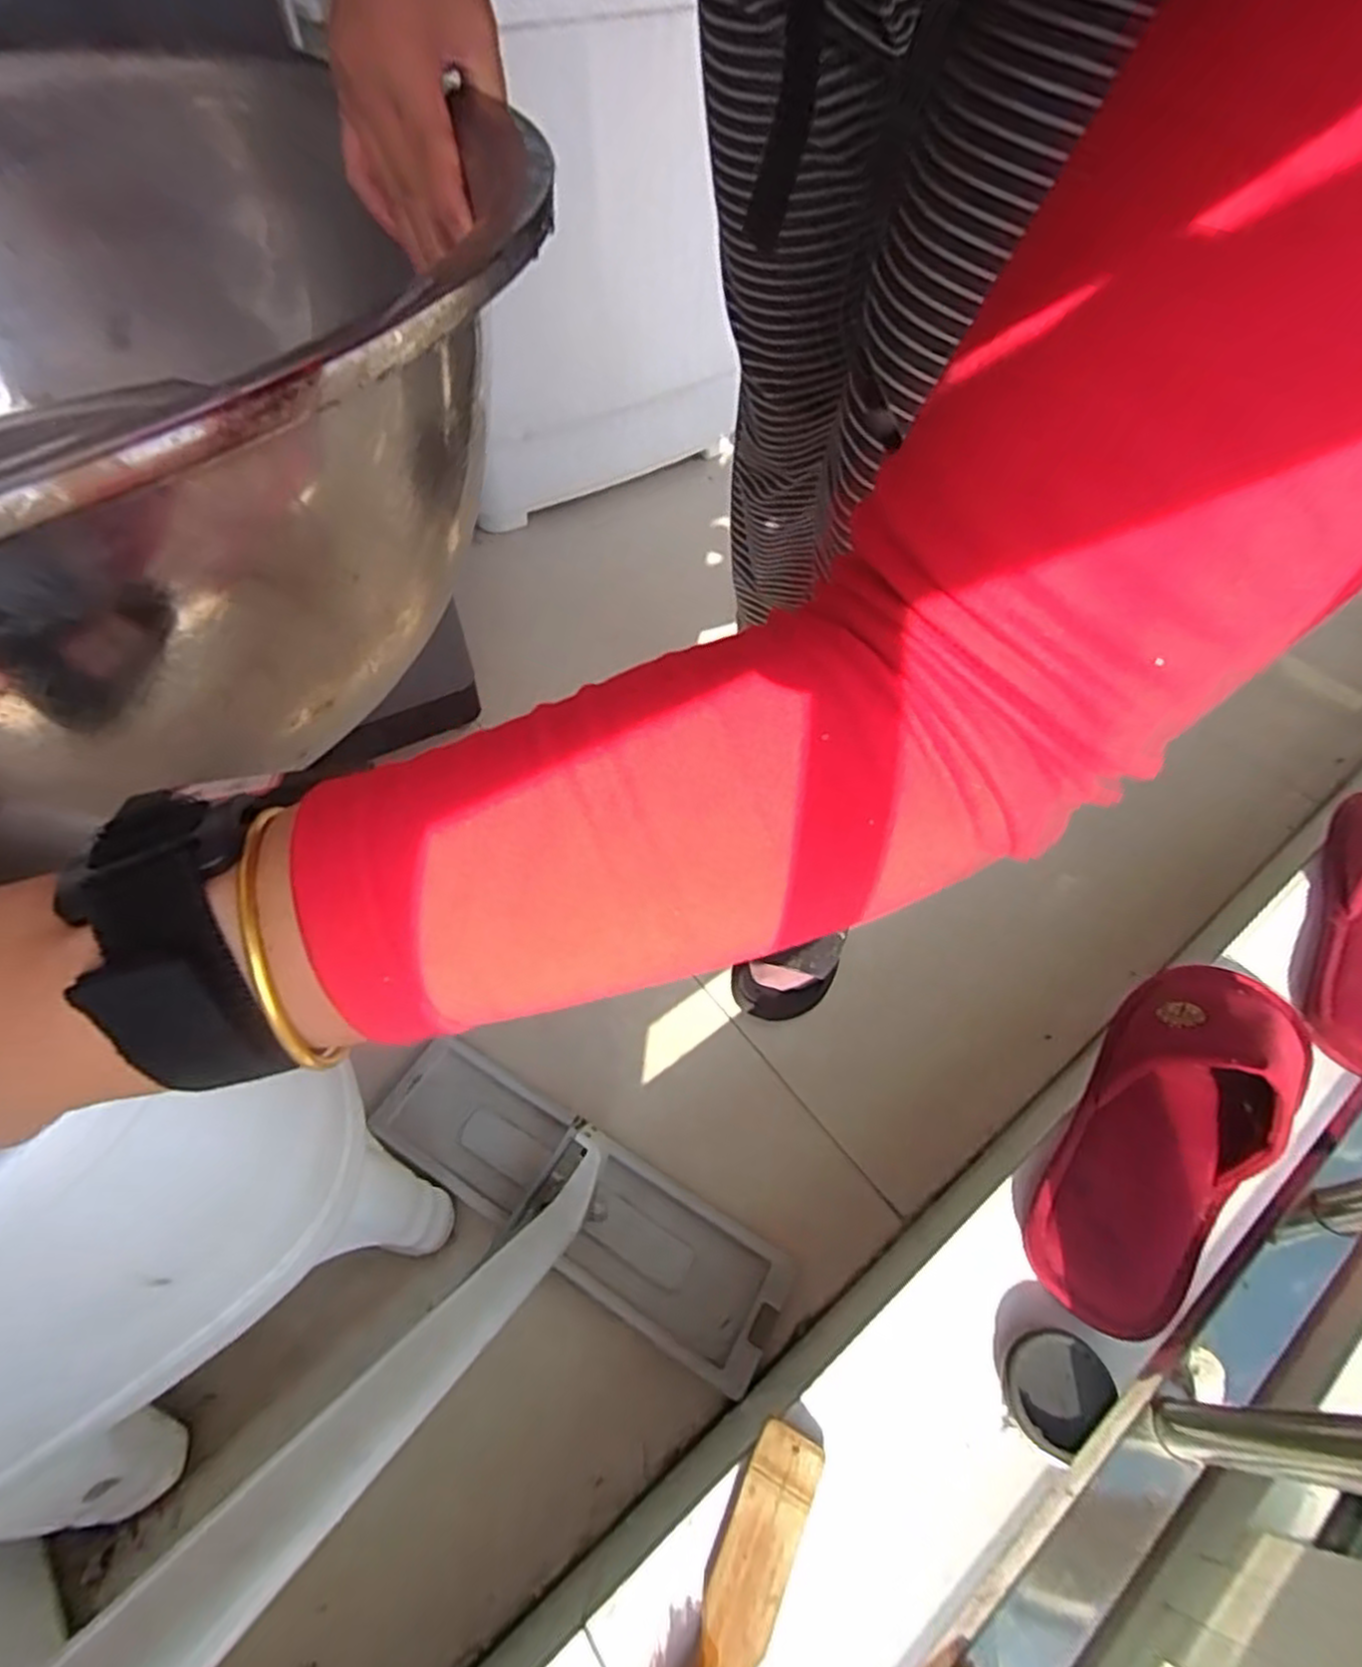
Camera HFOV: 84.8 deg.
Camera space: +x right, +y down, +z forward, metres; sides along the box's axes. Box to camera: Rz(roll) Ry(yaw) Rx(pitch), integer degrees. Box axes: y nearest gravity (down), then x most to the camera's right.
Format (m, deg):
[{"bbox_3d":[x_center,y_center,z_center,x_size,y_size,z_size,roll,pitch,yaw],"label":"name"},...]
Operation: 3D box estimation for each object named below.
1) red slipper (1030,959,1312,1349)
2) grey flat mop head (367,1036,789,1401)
[{"bbox_3d":[0.317,0.170,0.470,0.282,0.061,0.107,-38,63,-24],"label":"red slipper"},{"bbox_3d":[-0.101,0.334,0.692,0.402,0.027,0.112,26,59,17],"label":"grey flat mop head"}]

